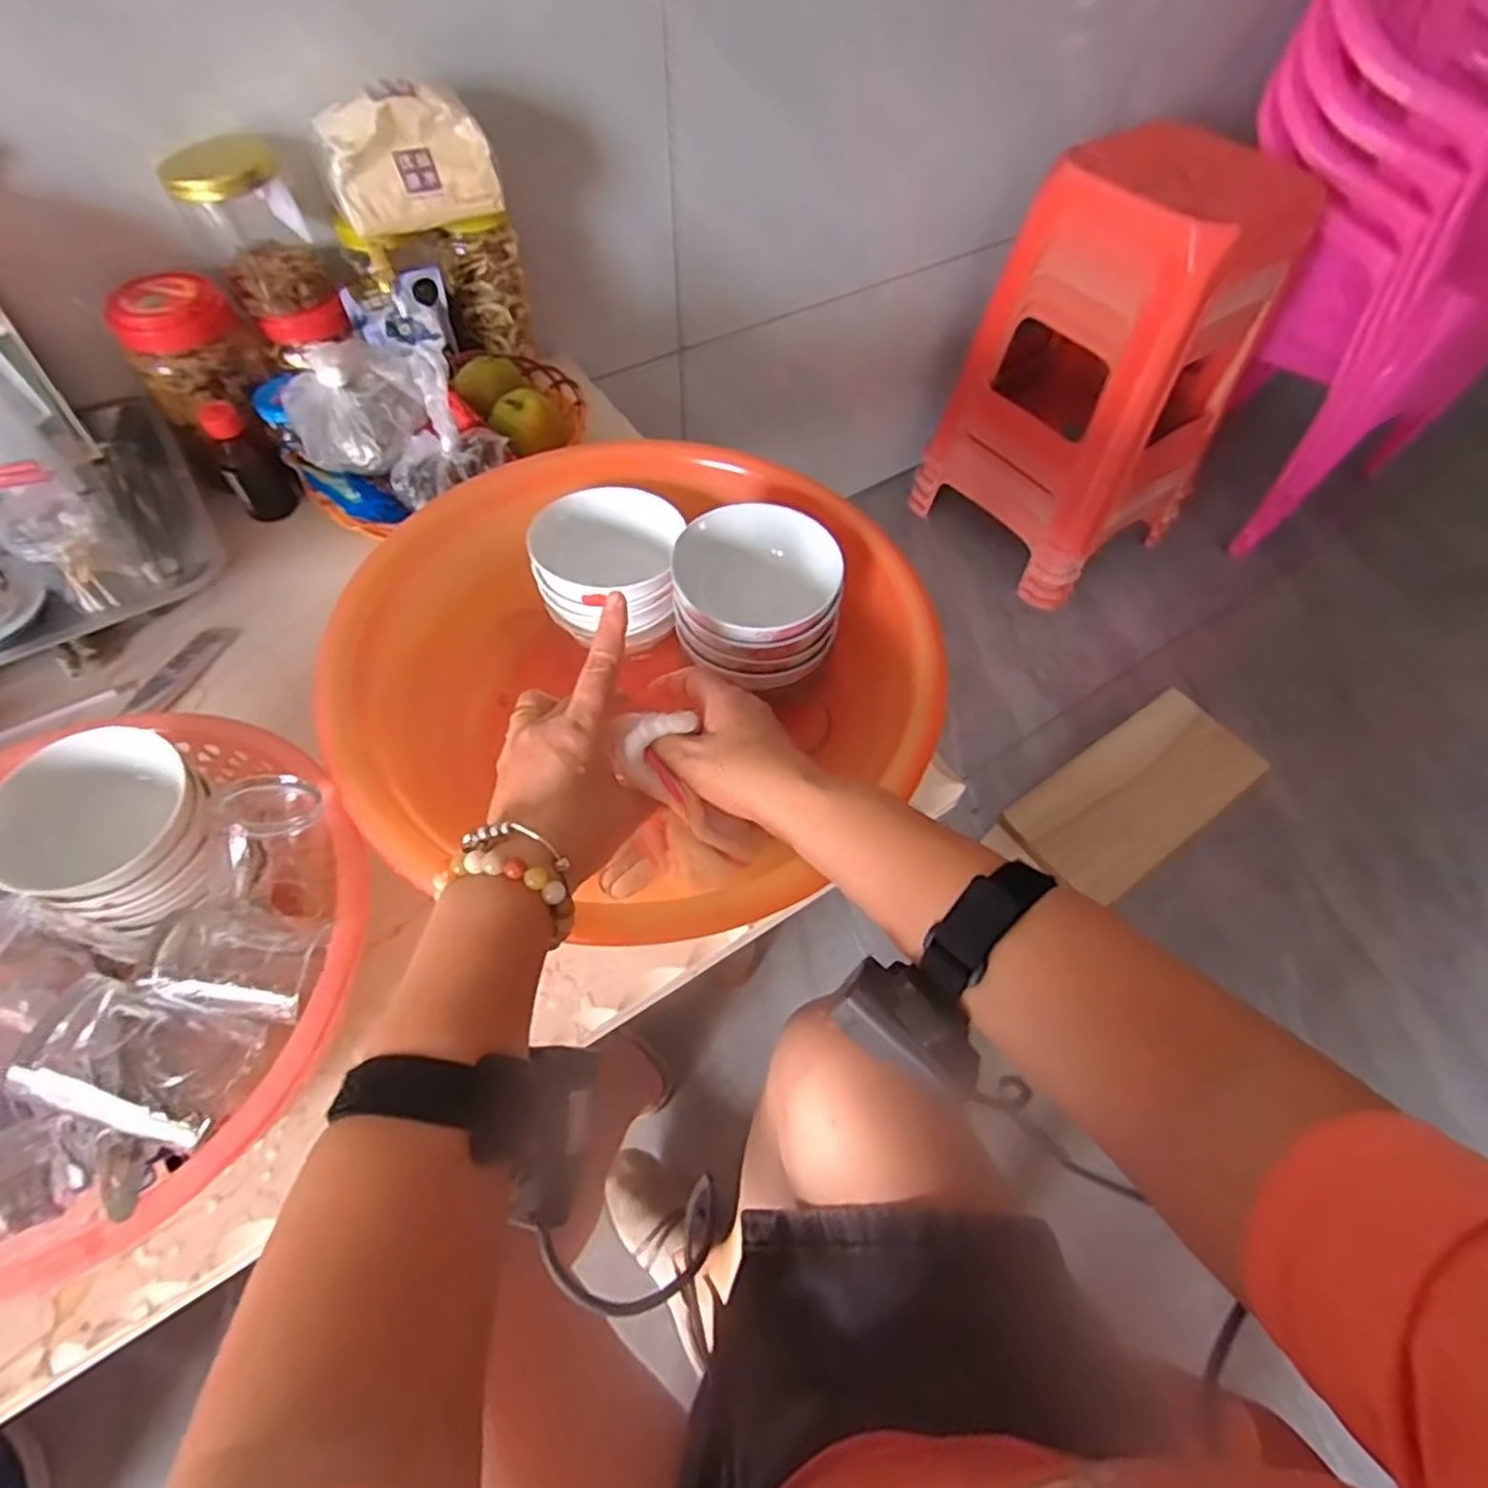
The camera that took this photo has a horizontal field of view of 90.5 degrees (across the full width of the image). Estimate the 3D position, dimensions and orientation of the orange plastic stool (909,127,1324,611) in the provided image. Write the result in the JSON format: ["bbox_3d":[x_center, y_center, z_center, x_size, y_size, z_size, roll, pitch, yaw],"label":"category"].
[{"bbox_3d":[0.580,-0.603,1.209,0.365,0.558,0.363,-34,65,-21],"label":"orange plastic stool"}]

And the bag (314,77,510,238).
[{"bbox_3d":[-0.286,-0.496,0.625,0.136,0.083,0.054,-27,62,-18],"label":"bag"}]

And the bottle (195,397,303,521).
[{"bbox_3d":[-0.443,-0.250,0.660,0.046,0.098,0.034,-36,65,-22],"label":"bottle"}]

